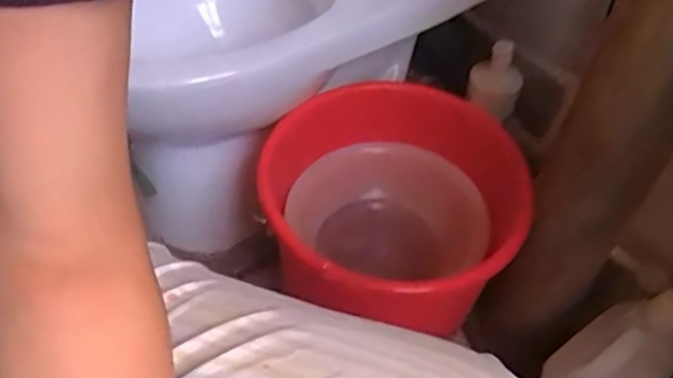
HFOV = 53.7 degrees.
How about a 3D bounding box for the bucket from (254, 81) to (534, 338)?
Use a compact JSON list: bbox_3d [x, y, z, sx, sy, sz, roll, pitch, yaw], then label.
[{"bbox_3d":[0.052,0.028,0.796,0.290,0.180,0.280,2,48,-3],"label":"bucket"}]

